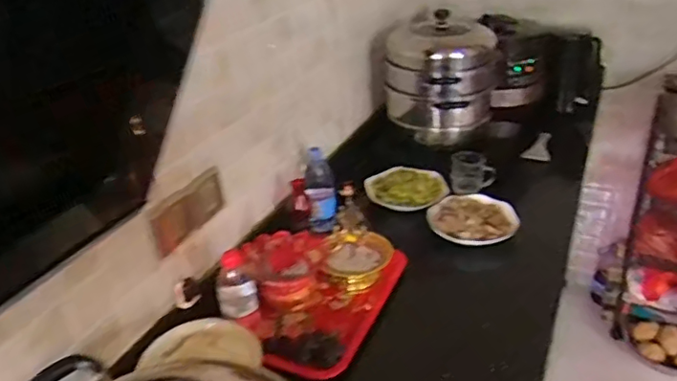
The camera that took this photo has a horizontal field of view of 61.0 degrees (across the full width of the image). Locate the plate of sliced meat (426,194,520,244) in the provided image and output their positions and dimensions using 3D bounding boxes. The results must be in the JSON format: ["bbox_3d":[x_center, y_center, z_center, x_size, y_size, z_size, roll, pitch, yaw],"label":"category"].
[{"bbox_3d":[0.302,0.062,1.297,0.195,0.033,0.177,2,31,11],"label":"plate of sliced meat"}]

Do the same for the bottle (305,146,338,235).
[{"bbox_3d":[-0.041,-0.005,1.337,0.067,0.209,0.055,-6,30,-2],"label":"bottle"}]

